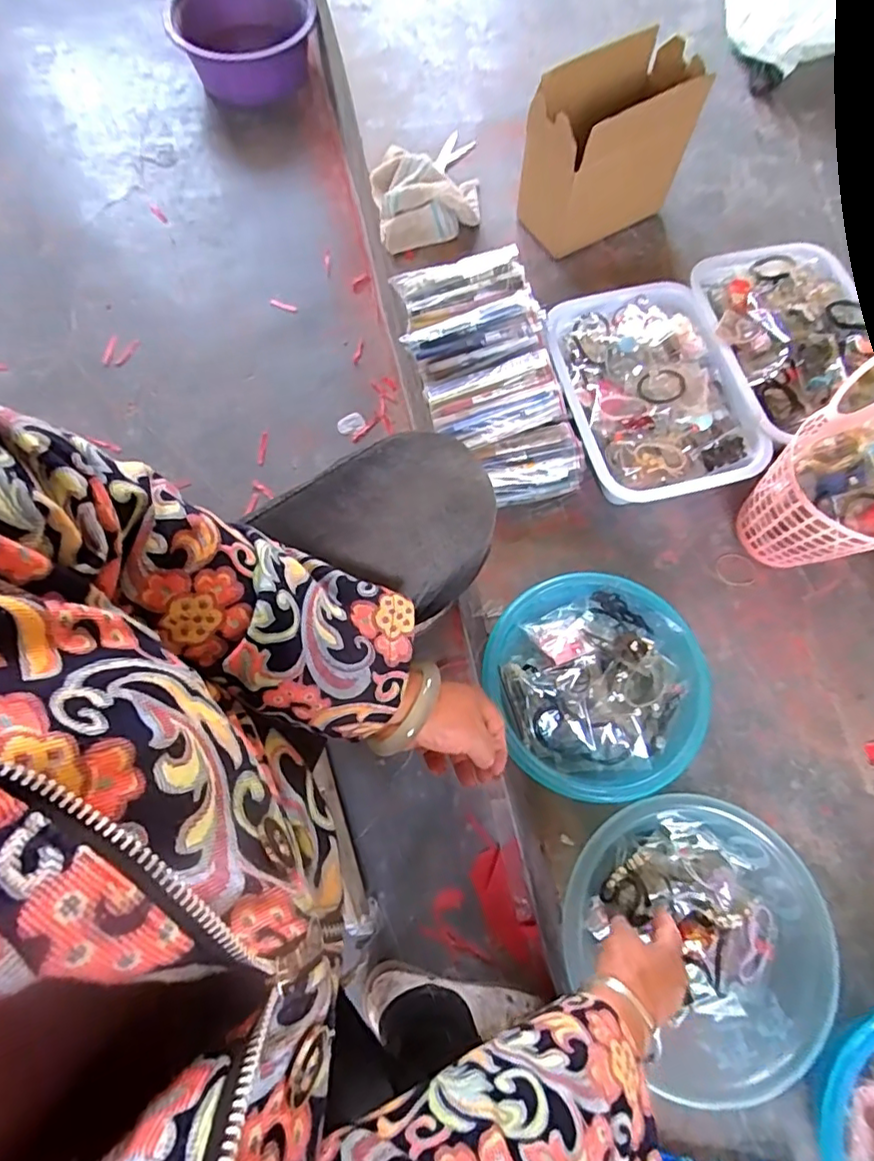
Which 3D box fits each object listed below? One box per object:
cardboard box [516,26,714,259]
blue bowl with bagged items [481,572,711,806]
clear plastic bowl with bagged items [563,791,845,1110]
[{"bbox_3d":[0.218,-0.571,0.767,0.212,0.188,0.105,-25,74,-9],"label":"cardboard box"},{"bbox_3d":[0.164,0.111,0.608,0.207,0.081,0.217,0,72,-1],"label":"blue bowl with bagged items"},{"bbox_3d":[0.242,0.327,0.540,0.223,0.059,0.233,0,72,-1],"label":"clear plastic bowl with bagged items"}]

